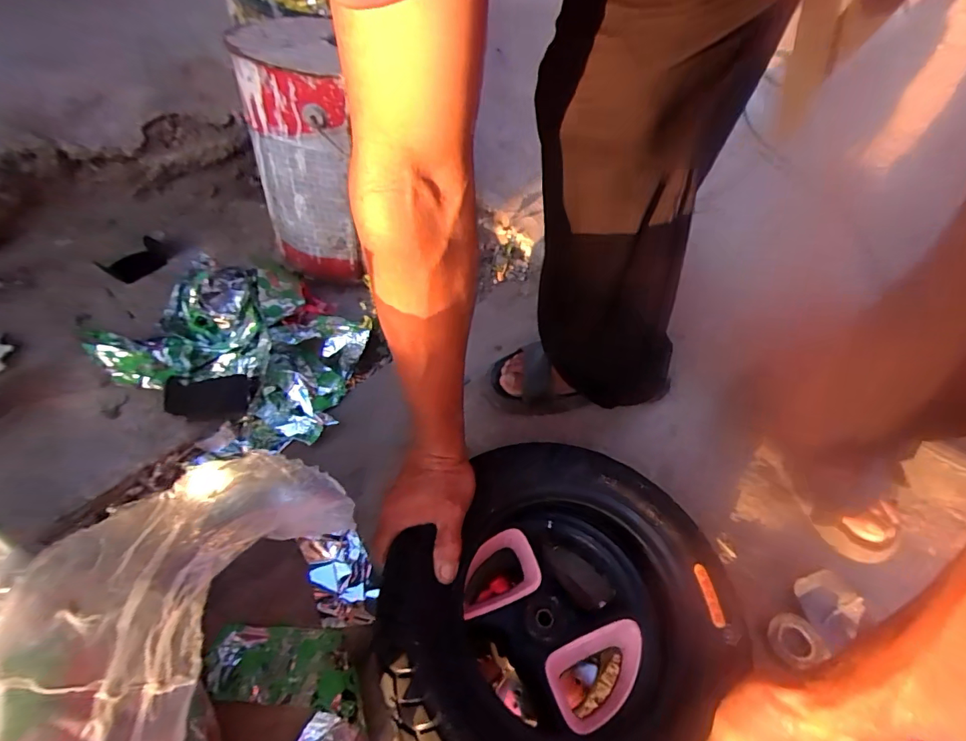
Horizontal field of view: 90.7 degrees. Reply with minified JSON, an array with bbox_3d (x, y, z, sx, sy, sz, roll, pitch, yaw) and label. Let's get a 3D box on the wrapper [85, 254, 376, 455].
[{"bbox_3d":[-0.342,-0.043,0.718,0.338,0.129,0.294,26,53,18],"label":"wrapper"}]

